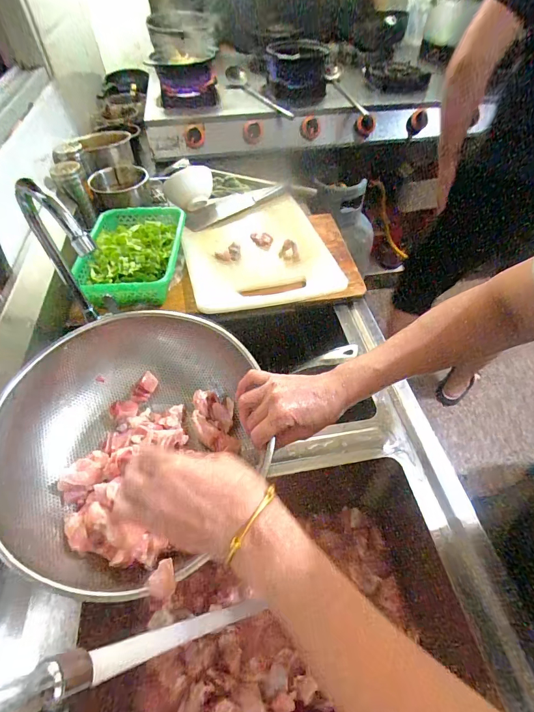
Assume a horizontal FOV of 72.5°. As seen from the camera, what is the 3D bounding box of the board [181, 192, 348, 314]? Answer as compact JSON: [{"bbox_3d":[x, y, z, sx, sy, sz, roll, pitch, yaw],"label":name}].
[{"bbox_3d":[-0.027,-0.244,0.792,0.295,0.028,0.374,-10,53,-11],"label":"board"}]

